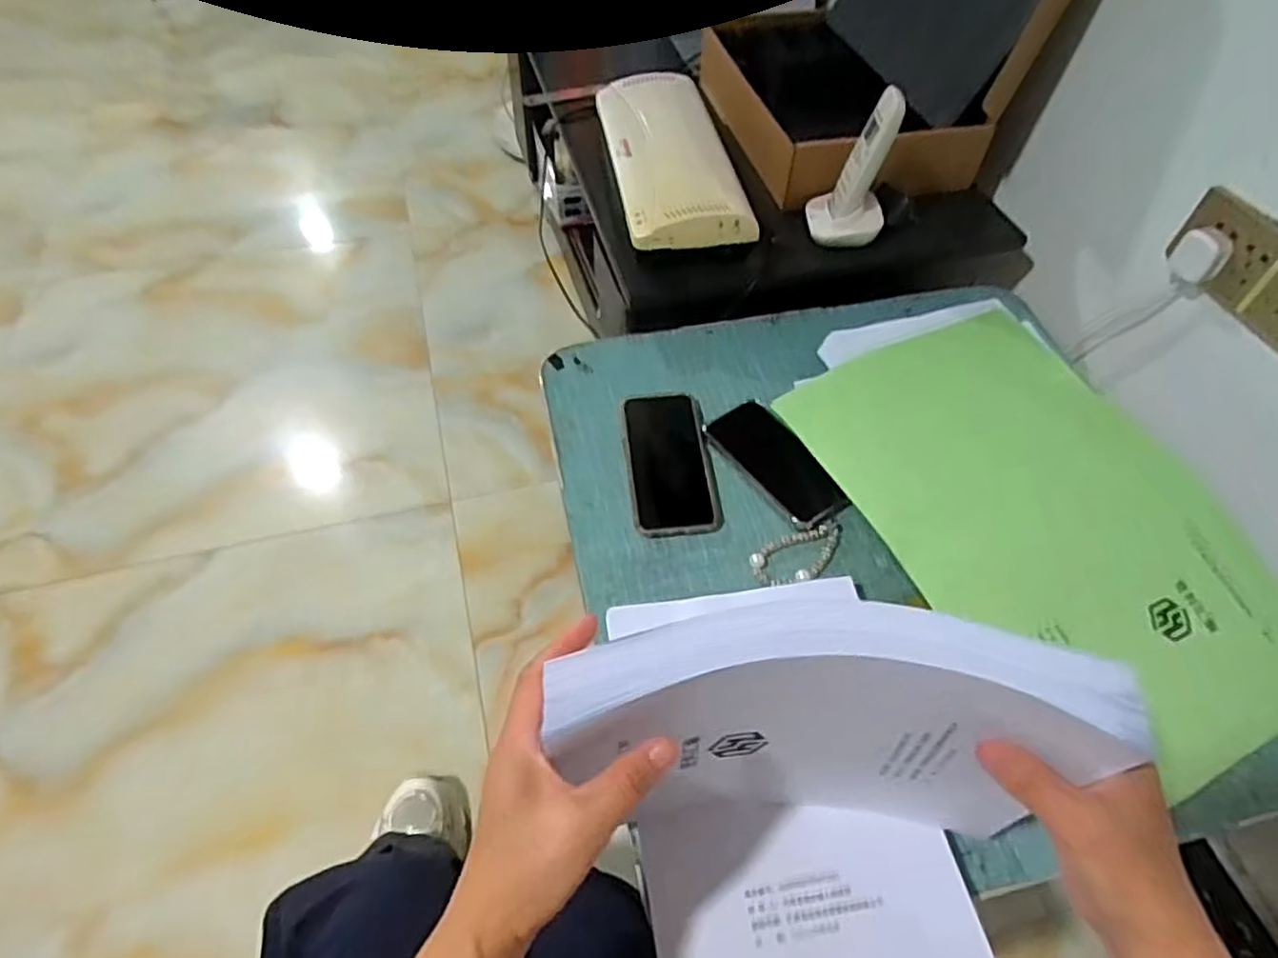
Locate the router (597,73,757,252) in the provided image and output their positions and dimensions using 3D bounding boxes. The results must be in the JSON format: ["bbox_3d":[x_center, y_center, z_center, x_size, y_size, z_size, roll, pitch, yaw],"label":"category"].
[{"bbox_3d":[0.033,-0.403,0.862,0.136,0.040,0.359,-7,54,-7],"label":"router"}]

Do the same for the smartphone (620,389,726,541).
[{"bbox_3d":[0.030,-0.016,0.696,0.082,0.013,0.157,-7,61,-2],"label":"smartphone"}]

